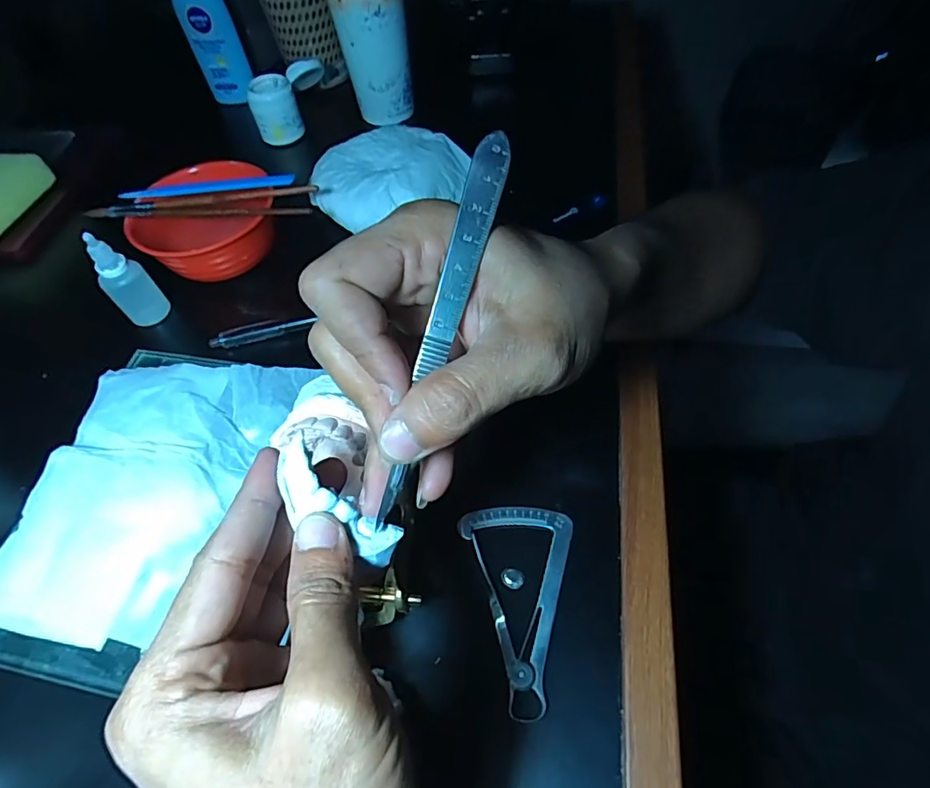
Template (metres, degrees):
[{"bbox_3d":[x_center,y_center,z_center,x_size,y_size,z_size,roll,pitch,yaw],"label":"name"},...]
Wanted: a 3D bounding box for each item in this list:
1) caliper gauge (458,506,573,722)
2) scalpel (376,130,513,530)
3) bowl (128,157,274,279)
[{"bbox_3d":[0.019,0.103,0.268,0.059,0.007,0.100,10,58,10],"label":"caliper gauge"},{"bbox_3d":[-0.008,-0.018,0.177,0.008,0.006,0.140,18,96,15],"label":"scalpel"},{"bbox_3d":[-0.203,-0.135,0.410,0.111,0.044,0.091,-11,56,-4],"label":"bowl"}]

